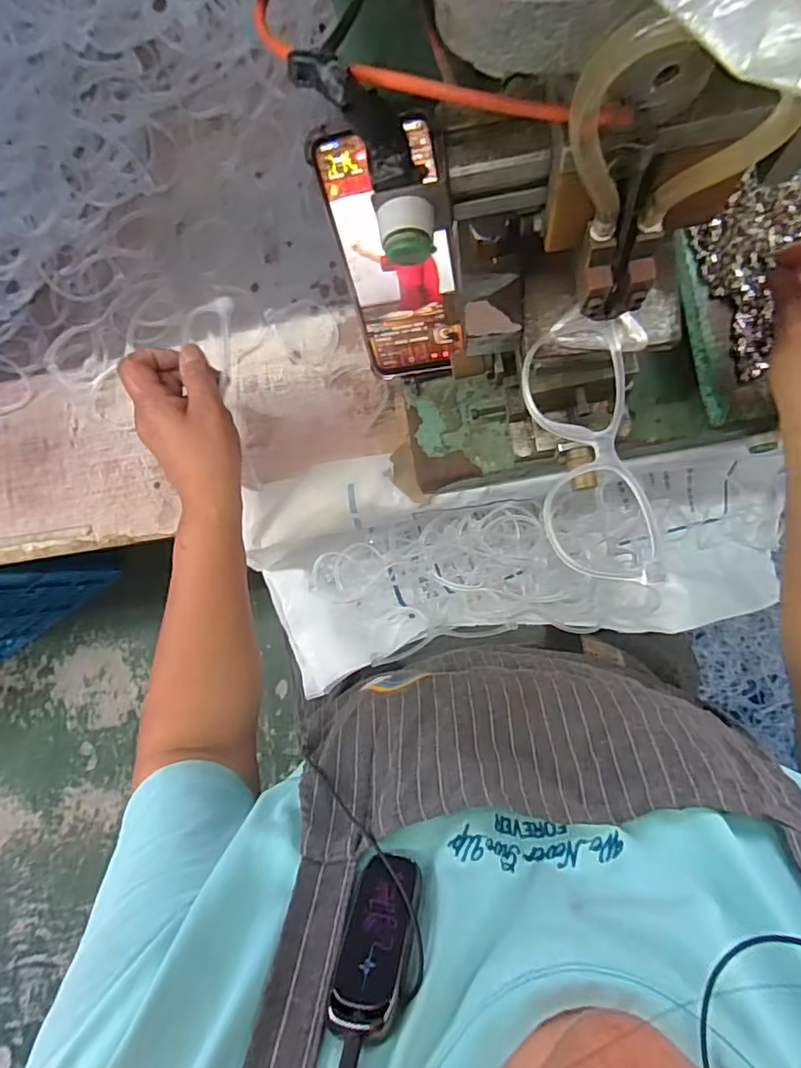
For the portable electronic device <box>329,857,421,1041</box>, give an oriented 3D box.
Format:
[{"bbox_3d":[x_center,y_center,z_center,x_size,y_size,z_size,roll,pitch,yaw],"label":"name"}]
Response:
[{"bbox_3d":[-0.008,0.155,0.216,0.026,0.063,0.010,4,115,10],"label":"portable electronic device"}]

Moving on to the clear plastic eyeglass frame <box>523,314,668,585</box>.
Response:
[{"bbox_3d":[0.094,-0.043,0.279,0.059,0.014,0.135,-2,87,9],"label":"clear plastic eyeglass frame"}]

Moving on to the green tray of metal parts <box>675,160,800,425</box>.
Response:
[{"bbox_3d":[0.272,-0.172,0.377,0.153,0.019,0.179,-9,86,9],"label":"green tray of metal parts"}]

